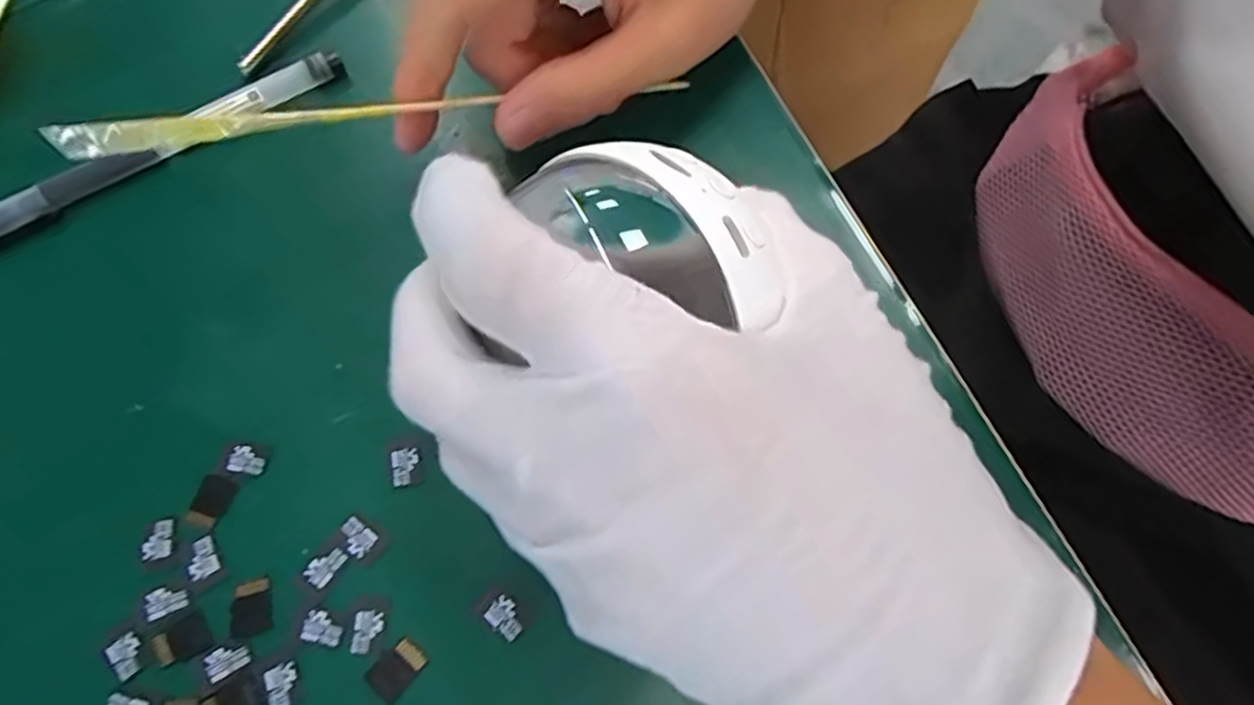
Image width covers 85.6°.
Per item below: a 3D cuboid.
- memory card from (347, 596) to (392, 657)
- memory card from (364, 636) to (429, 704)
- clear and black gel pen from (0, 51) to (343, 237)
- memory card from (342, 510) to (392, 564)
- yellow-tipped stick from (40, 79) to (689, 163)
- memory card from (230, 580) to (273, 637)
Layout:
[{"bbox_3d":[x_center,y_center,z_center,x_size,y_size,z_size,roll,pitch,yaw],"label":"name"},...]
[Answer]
[{"bbox_3d":[-0.072,0.076,0.188,0.010,0.004,0.015,5,67,2],"label":"memory card"},{"bbox_3d":[-0.063,0.086,0.184,0.011,0.004,0.015,41,74,16],"label":"memory card"},{"bbox_3d":[-0.171,-0.073,0.243,0.144,0.011,0.011,-30,71,-9],"label":"clear and black gel pen"},{"bbox_3d":[-0.077,0.054,0.196,0.015,0.004,0.010,35,72,14],"label":"memory card"},{"bbox_3d":[-0.095,-0.067,0.194,0.113,0.006,0.007,-17,69,-25],"label":"yellow-tipped stick"},{"bbox_3d":[-0.106,0.072,0.190,0.011,0.004,0.014,-16,68,-5],"label":"memory card"}]

